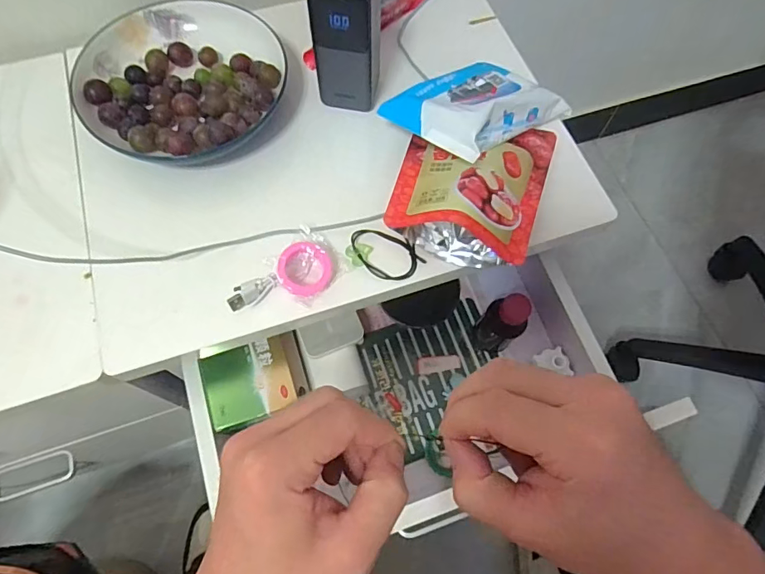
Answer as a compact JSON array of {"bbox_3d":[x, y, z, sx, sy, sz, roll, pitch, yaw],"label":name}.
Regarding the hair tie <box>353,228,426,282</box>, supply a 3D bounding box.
[{"bbox_3d":[0.004,-0.029,0.425,0.067,0.012,0.043,13,67,4],"label":"hair tie"}]

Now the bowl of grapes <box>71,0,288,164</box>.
[{"bbox_3d":[-0.195,-0.199,0.475,0.185,0.054,0.190,1,67,-1],"label":"bowl of grapes"}]

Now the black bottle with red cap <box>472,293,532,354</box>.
[{"bbox_3d":[0.126,0.040,0.506,0.039,0.098,0.032,8,67,2],"label":"black bottle with red cap"}]

